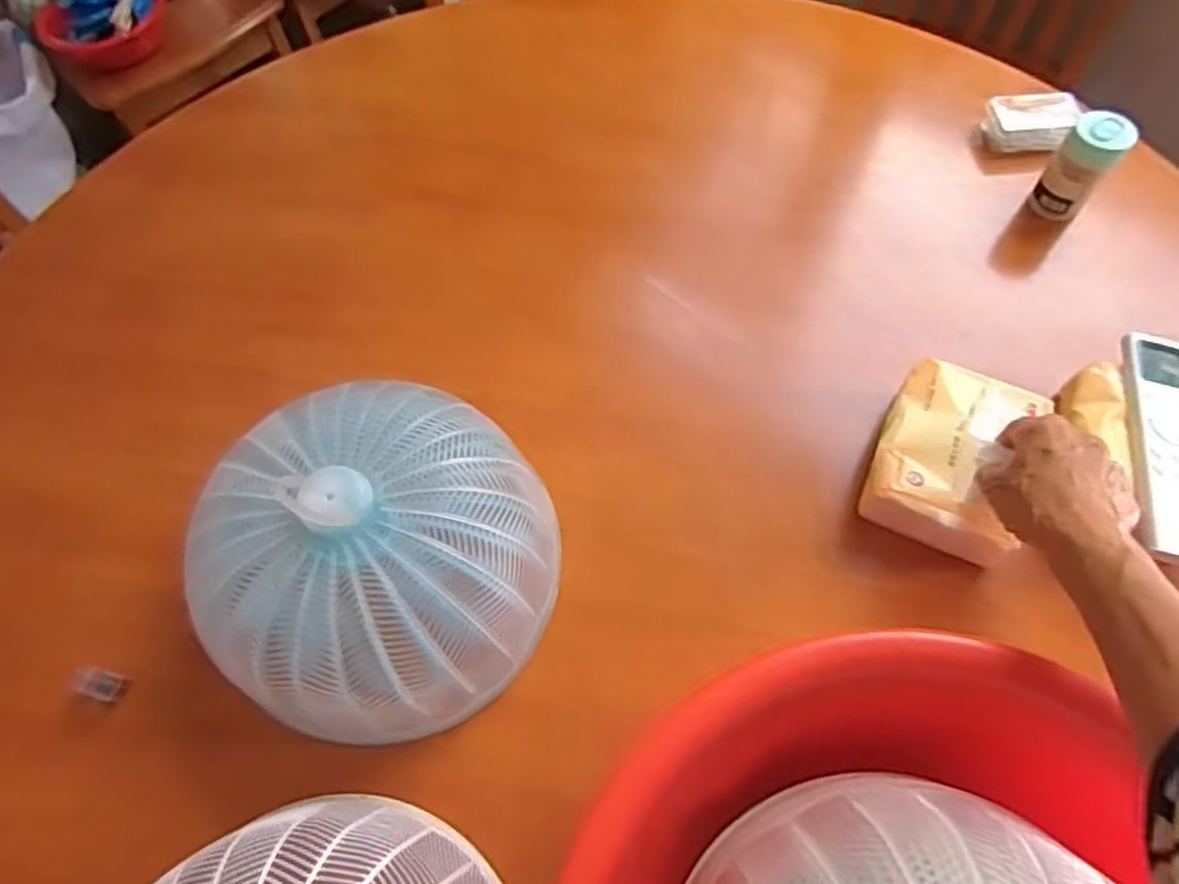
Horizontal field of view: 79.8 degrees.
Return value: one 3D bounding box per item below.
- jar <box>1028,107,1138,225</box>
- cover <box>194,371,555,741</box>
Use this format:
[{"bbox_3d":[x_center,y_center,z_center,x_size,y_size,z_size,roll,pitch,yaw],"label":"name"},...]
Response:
[{"bbox_3d":[0.431,-0.242,0.617,0.045,0.084,0.054,33,69,18],"label":"jar"},{"bbox_3d":[-0.143,0.077,0.464,0.229,0.113,0.214,-8,63,-1],"label":"cover"}]

